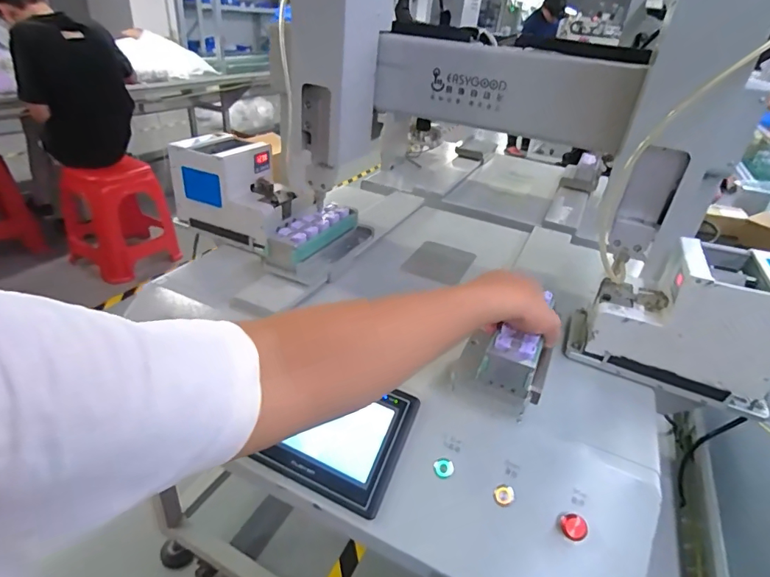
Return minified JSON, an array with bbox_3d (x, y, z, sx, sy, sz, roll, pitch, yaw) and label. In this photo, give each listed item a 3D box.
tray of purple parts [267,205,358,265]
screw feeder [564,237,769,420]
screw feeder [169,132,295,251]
[{"bbox_3d":[-0.115,-0.093,0.736,0.054,0.040,0.191,20,34,21],"label":"tray of purple parts"},{"bbox_3d":[0.384,0.028,0.587,0.224,0.157,0.139,18,33,18],"label":"screw feeder"},{"bbox_3d":[-0.263,-0.180,0.806,0.211,0.138,0.114,17,33,17],"label":"screw feeder"}]

